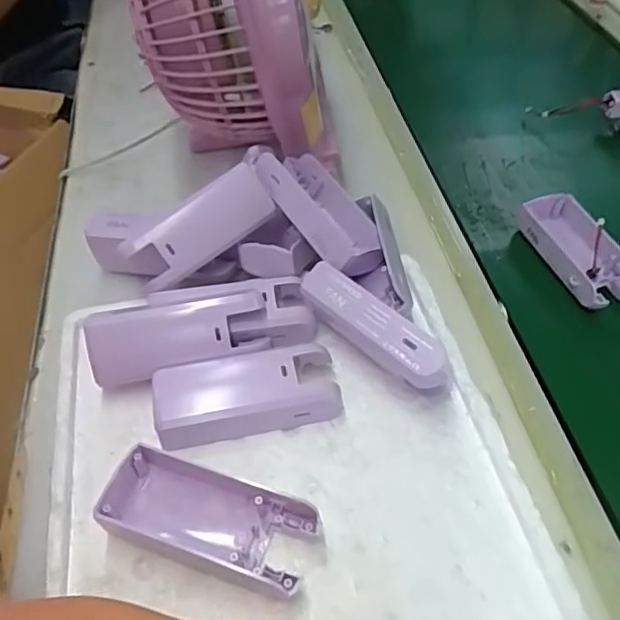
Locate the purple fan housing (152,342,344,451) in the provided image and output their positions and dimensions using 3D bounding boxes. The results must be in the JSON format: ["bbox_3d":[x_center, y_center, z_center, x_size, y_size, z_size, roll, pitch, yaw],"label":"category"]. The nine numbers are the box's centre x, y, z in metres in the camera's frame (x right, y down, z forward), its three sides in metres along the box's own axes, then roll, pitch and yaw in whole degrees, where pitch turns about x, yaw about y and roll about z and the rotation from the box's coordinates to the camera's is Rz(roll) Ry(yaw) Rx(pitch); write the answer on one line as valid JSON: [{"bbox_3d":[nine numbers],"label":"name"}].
[{"bbox_3d":[-0.039,0.049,0.357,0.108,0.028,0.046,-9,50,-8],"label":"purple fan housing"}]

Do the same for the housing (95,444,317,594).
[{"bbox_3d":[-0.055,0.106,0.309,0.113,0.024,0.047,18,52,14],"label":"housing"}]

